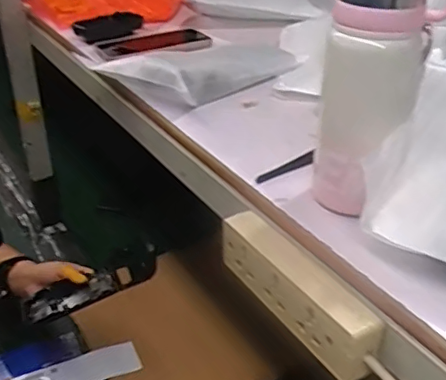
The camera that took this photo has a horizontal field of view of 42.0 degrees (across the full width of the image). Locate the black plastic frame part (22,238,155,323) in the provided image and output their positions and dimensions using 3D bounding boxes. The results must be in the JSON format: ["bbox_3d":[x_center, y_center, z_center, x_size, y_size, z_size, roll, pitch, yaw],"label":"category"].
[{"bbox_3d":[-0.209,0.147,0.908,0.229,0.041,0.067,-27,36,-2],"label":"black plastic frame part"}]

